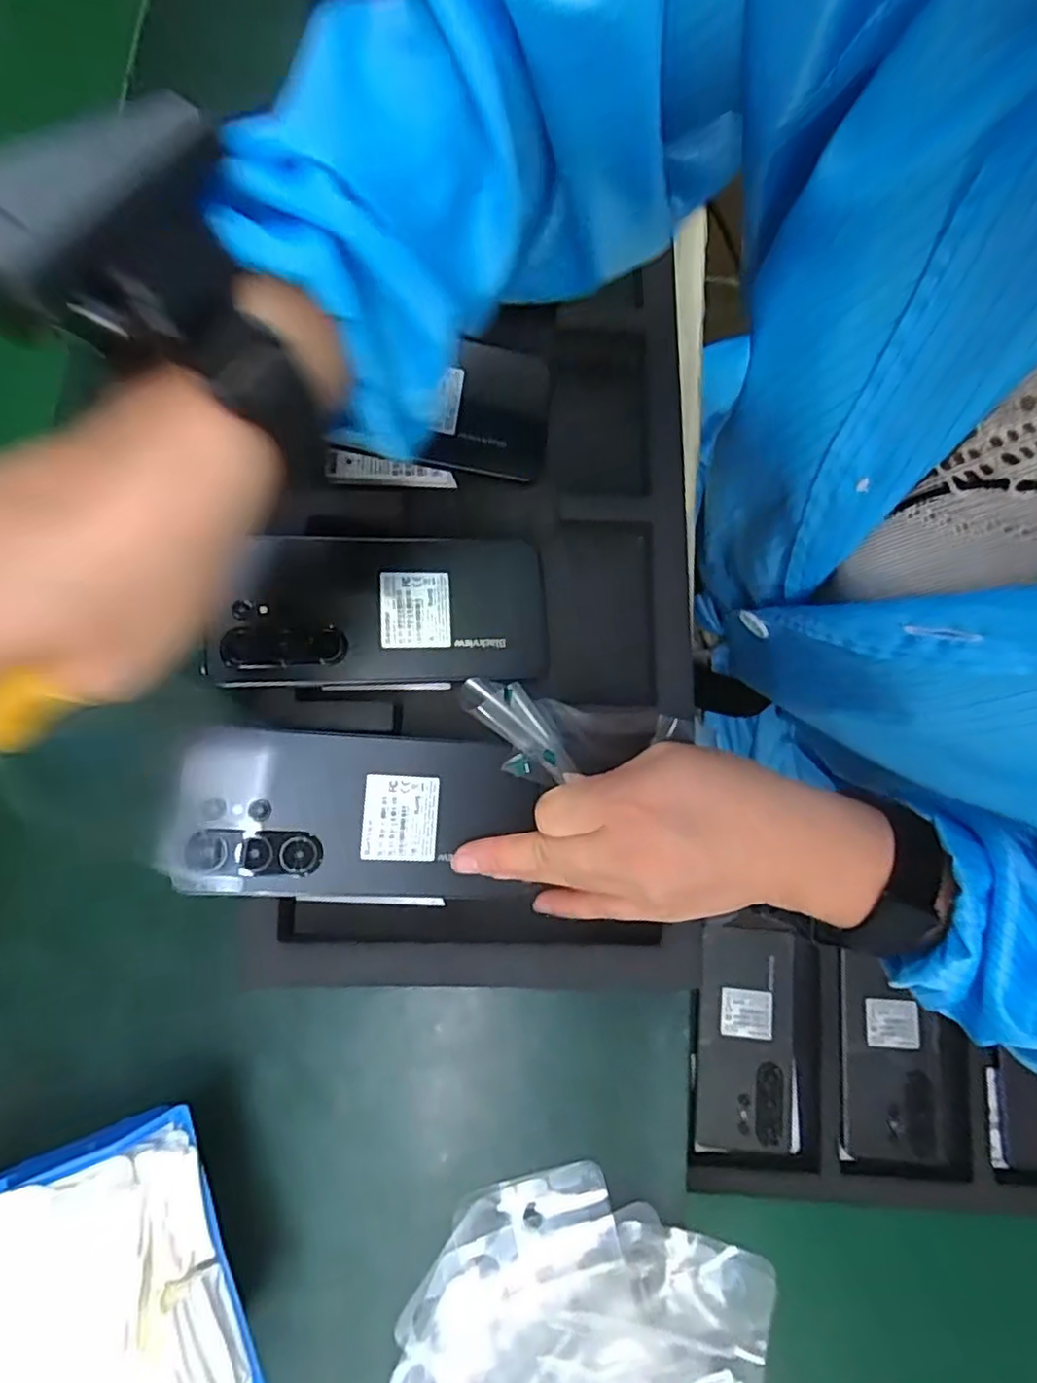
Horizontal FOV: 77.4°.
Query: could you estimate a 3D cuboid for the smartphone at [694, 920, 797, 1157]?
[{"bbox_3d":[0.190,0.288,0.530,0.074,0.009,0.159,5,80,2],"label":"smartphone"}]

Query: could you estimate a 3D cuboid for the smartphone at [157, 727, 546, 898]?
[{"bbox_3d":[-0.078,0.059,0.313,0.167,0.006,0.078,1,80,-11],"label":"smartphone"}]

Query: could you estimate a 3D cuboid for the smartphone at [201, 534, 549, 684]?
[{"bbox_3d":[-0.068,-0.044,0.333,0.163,0.009,0.077,-1,82,-11],"label":"smartphone"}]

